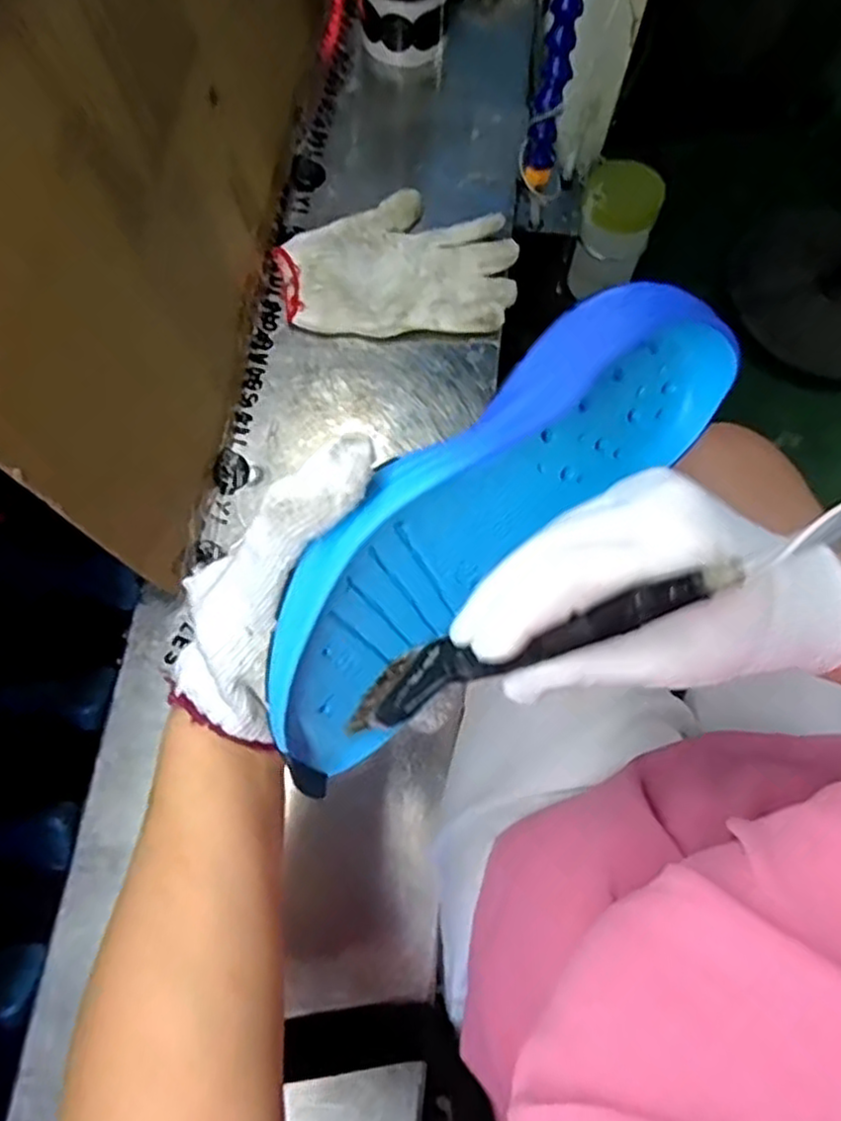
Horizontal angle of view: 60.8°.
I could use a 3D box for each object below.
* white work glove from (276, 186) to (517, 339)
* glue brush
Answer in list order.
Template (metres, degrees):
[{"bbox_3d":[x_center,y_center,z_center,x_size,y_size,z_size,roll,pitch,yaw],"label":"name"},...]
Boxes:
[{"bbox_3d":[-0.019,-0.249,0.604,0.193,0.028,0.119,-5,69,0],"label":"white work glove"},{"bbox_3d":[0.034,0.030,0.259,0.155,0.020,0.028,-26,65,35],"label":"glue brush"}]

